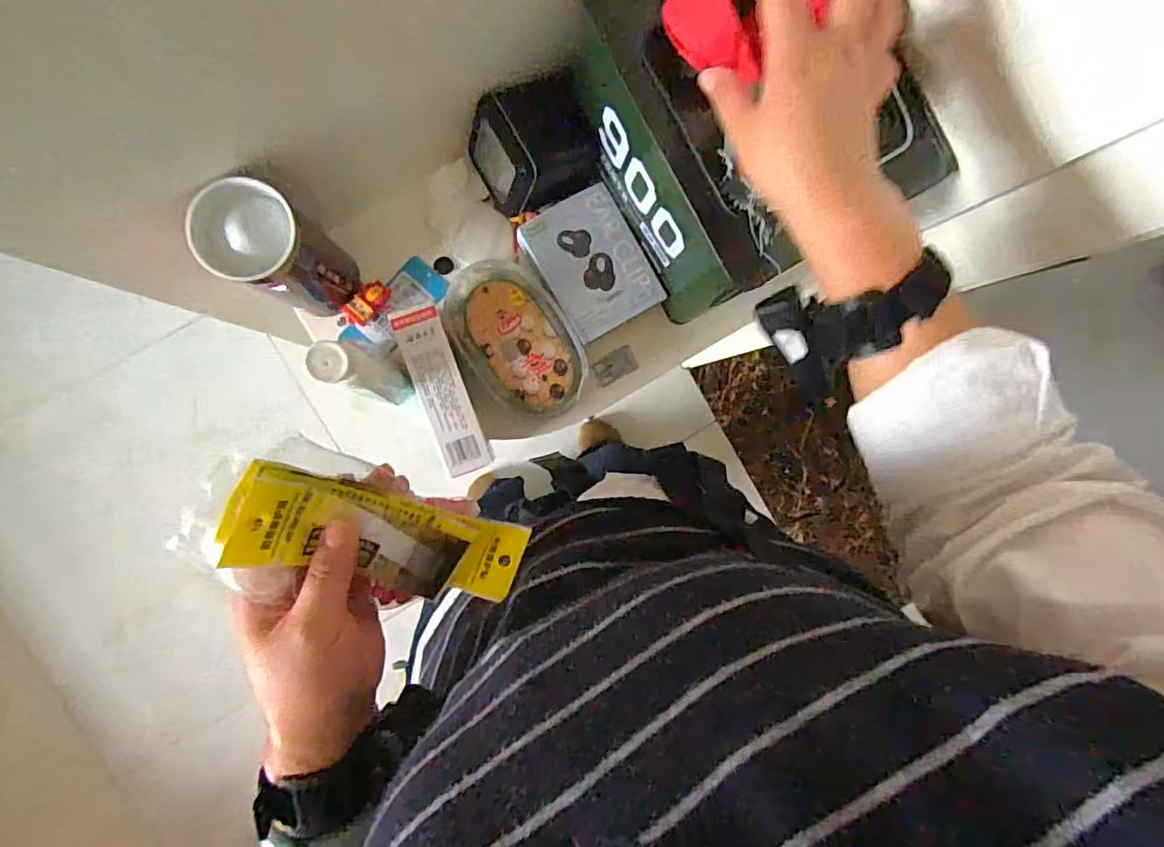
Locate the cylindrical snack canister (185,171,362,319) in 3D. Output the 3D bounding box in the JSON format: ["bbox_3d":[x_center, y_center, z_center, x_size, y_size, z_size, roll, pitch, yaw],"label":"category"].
[{"bbox_3d":[-0.232,-0.132,0.450,0.072,0.142,0.066,0,91,-6],"label":"cylindrical snack canister"}]

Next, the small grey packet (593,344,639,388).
[{"bbox_3d":[0.033,-0.056,0.562,0.043,0.004,0.027,-29,113,-6],"label":"small grey packet"}]

